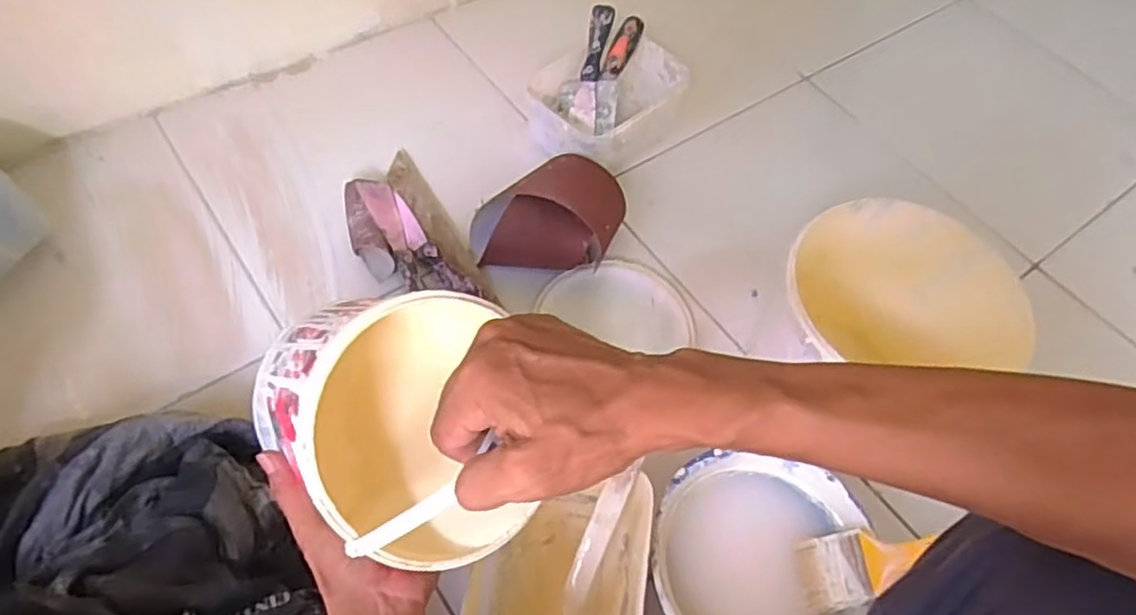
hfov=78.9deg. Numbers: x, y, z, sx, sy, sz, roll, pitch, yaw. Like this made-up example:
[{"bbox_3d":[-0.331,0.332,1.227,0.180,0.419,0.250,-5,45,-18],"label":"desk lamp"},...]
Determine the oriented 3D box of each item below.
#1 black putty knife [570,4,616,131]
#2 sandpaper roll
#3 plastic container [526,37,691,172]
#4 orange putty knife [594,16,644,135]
[{"bbox_3d":[0.032,-0.311,0.888,0.034,0.016,0.157,11,92,3],"label":"black putty knife"},{"bbox_3d":[-0.022,-0.108,0.795,0.173,0.093,0.140,8,58,-1],"label":"sandpaper roll"},{"bbox_3d":[0.048,-0.264,0.907,0.200,0.084,0.153,-36,68,-24],"label":"plastic container"},{"bbox_3d":[0.060,-0.302,0.894,0.035,0.015,0.160,17,86,6],"label":"orange putty knife"}]

